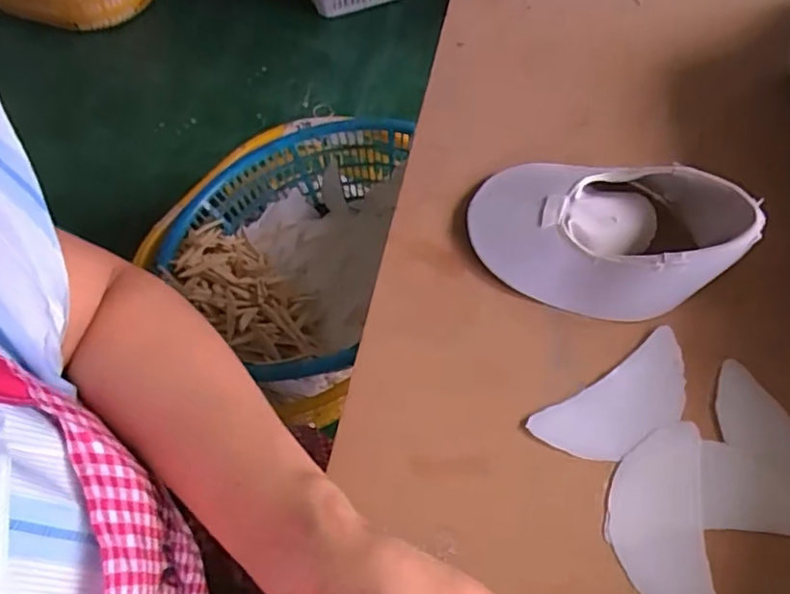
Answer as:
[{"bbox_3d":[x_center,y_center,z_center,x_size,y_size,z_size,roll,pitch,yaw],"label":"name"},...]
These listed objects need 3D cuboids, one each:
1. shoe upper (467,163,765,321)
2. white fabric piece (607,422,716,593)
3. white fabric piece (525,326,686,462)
[{"bbox_3d":[0.132,-0.047,0.388,0.162,0.056,0.102,16,62,10],"label":"shoe upper"},{"bbox_3d":[0.142,0.120,0.327,0.052,0.004,0.107,5,60,4],"label":"white fabric piece"},{"bbox_3d":[0.135,0.062,0.357,0.106,0.004,0.045,-31,64,-16],"label":"white fabric piece"}]

